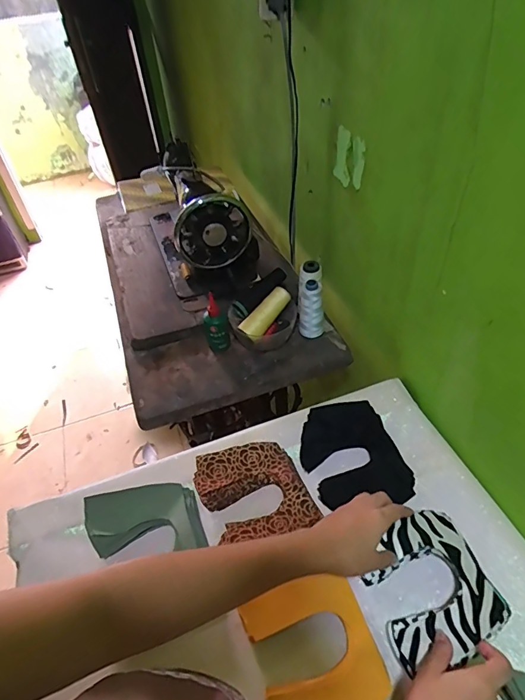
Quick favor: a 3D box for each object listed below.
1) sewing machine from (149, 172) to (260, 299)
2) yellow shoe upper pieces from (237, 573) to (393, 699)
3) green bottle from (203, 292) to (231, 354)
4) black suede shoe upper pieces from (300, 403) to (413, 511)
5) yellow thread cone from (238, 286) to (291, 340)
[{"bbox_3d":[-0.156,-0.300,0.938,0.165,0.202,0.408,-19,47,-13],"label":"sewing machine"},{"bbox_3d":[0.056,0.318,0.455,0.124,0.032,0.136,-16,46,-10],"label":"yellow shoe upper pieces"},{"bbox_3d":[-0.084,-0.045,0.776,0.033,0.100,0.046,-22,48,-16],"label":"green bottle"},{"bbox_3d":[0.121,0.147,0.613,0.123,0.045,0.149,-15,46,-10],"label":"black suede shoe upper pieces"},{"bbox_3d":[0.009,-0.062,0.777,0.039,0.033,0.112,33,74,31],"label":"yellow thread cone"}]

